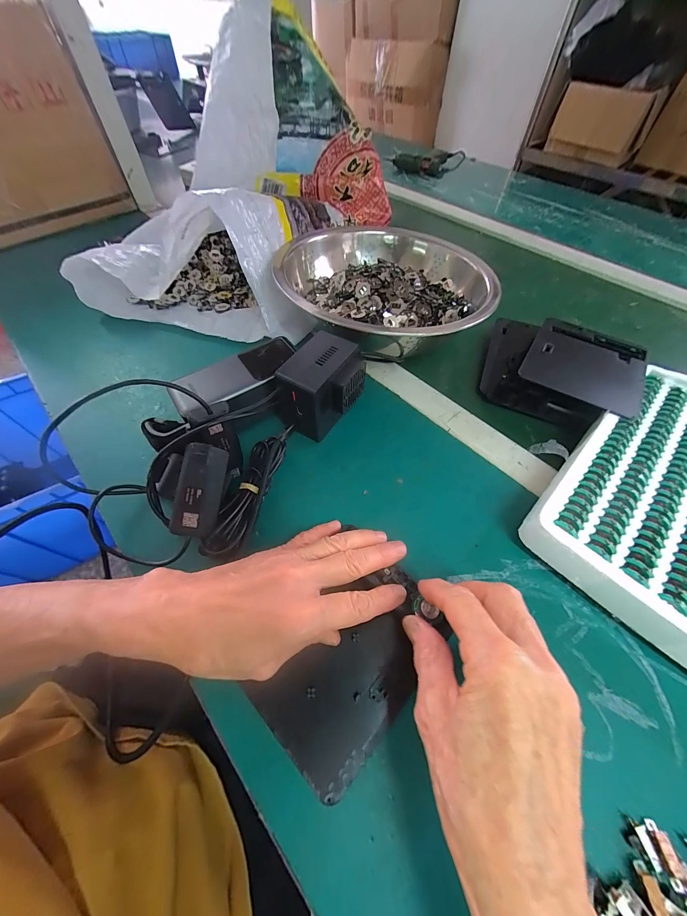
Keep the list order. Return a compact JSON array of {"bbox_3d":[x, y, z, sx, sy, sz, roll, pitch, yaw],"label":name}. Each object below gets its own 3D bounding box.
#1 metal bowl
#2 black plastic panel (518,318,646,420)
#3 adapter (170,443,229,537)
[{"bbox_3d":[0.059,-0.213,0.409,0.252,0.077,0.252,0,56,0],"label":"metal bowl"},{"bbox_3d":[0.258,-0.103,0.338,0.110,0.006,0.124,28,60,17],"label":"black plastic panel"},{"bbox_3d":[-0.107,0.025,0.240,0.029,0.021,0.070,14,92,10],"label":"adapter"}]

